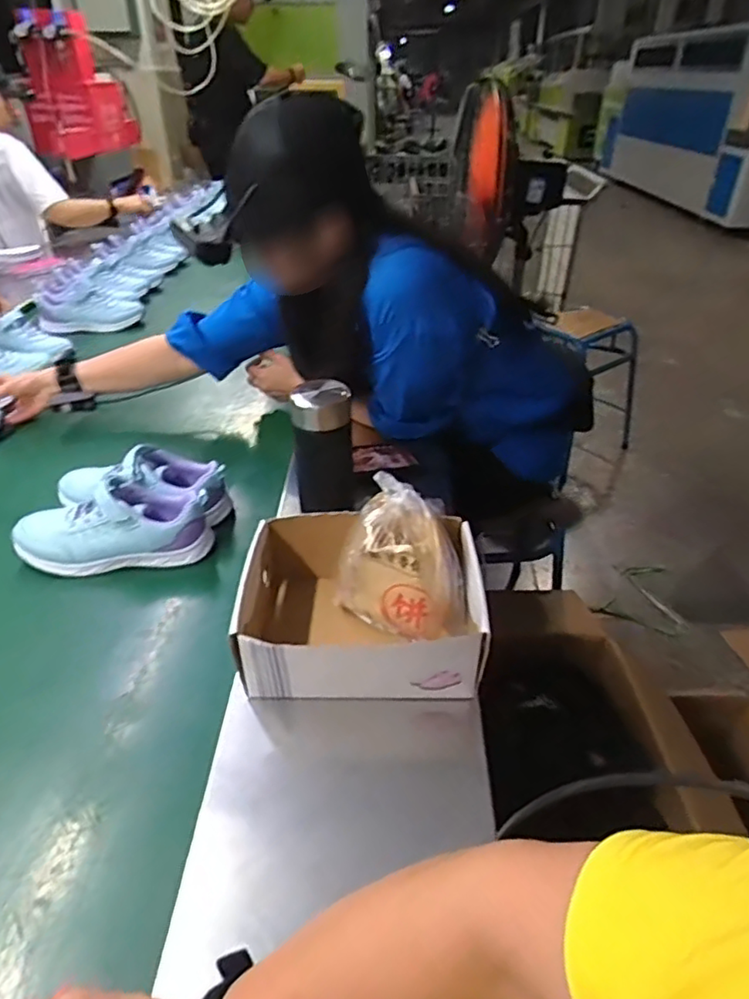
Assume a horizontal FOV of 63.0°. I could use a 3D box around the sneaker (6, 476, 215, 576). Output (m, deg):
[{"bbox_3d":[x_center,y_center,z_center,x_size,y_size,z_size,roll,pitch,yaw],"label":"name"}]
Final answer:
[{"bbox_3d":[-0.327,0.031,0.768,0.230,0.088,0.087,-8,36,-11],"label":"sneaker"}]

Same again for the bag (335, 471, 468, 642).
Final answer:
[{"bbox_3d":[0.033,0.070,0.625,0.127,0.134,0.076,26,43,32],"label":"bag"}]

